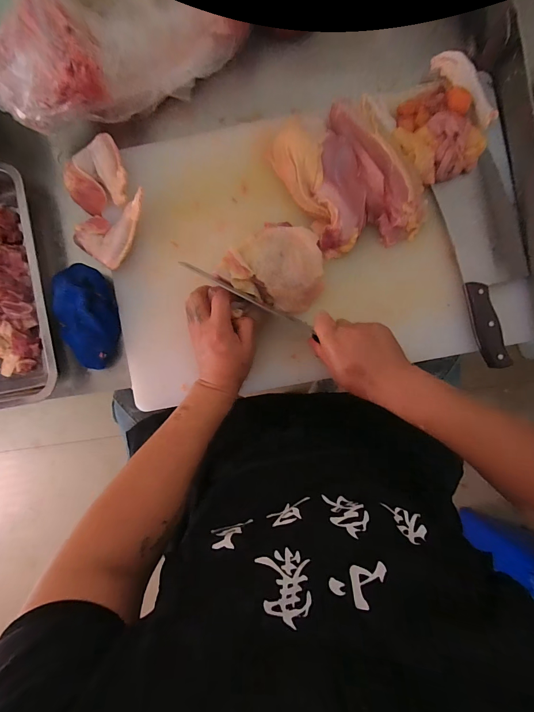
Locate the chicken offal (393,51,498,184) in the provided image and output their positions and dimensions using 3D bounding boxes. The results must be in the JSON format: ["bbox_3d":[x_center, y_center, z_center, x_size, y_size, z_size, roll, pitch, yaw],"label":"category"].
[{"bbox_3d":[0.253,-0.330,0.456,0.134,0.029,0.168,39,90,1],"label":"chicken offal"}]

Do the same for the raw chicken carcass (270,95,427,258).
[{"bbox_3d":[0.116,-0.248,0.460,0.175,0.059,0.202,-20,89,0],"label":"raw chicken carcass"}]

